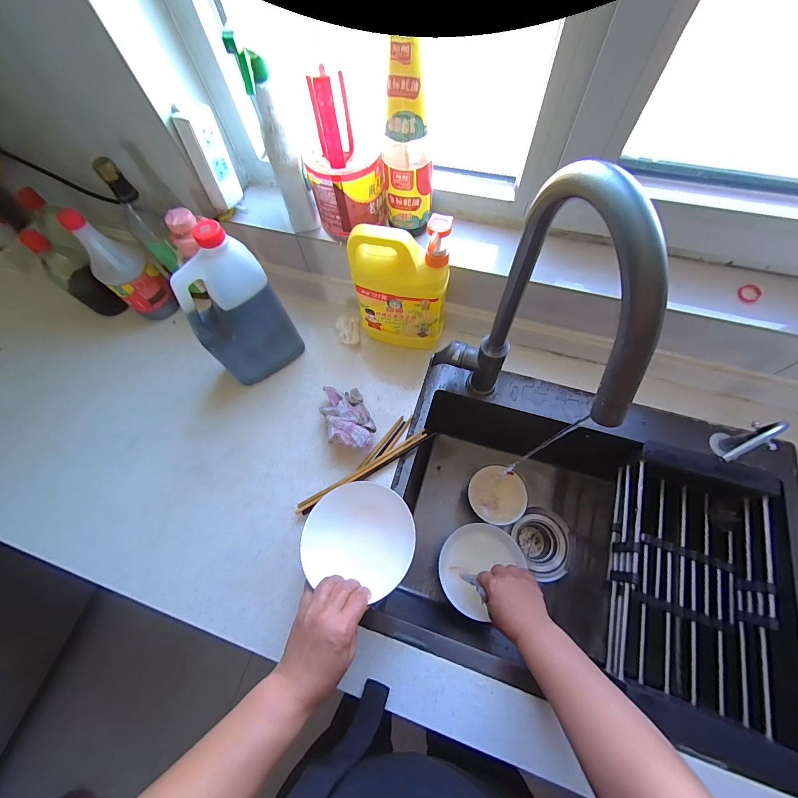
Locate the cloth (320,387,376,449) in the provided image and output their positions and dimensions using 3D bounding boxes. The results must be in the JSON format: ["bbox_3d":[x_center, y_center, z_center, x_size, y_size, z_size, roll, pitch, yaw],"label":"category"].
[{"bbox_3d":[-0.083,0.033,0.552,0.070,0.060,0.119,-20,68,-6],"label":"cloth"}]

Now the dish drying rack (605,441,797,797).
[{"bbox_3d":[0.426,0.272,0.497,0.188,0.085,0.371,17,69,9],"label":"dish drying rack"}]

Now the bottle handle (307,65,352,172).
[{"bbox_3d":[-0.079,-0.333,0.402,0.041,0.086,0.037,-10,67,-2],"label":"bottle handle"}]

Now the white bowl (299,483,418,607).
[{"bbox_3d":[-0.051,0.177,0.443,0.141,0.024,0.128,13,68,8],"label":"white bowl"}]

